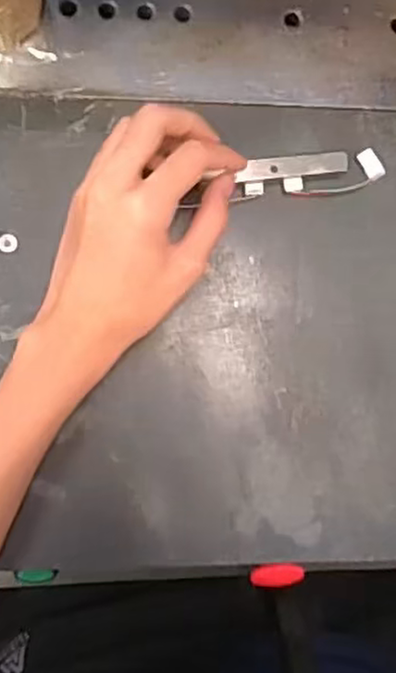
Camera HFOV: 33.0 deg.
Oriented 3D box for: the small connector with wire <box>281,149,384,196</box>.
[{"bbox_3d":[0.091,-0.104,0.439,0.069,0.008,0.021,-23,88,-8],"label":"small connector with wire"}]

